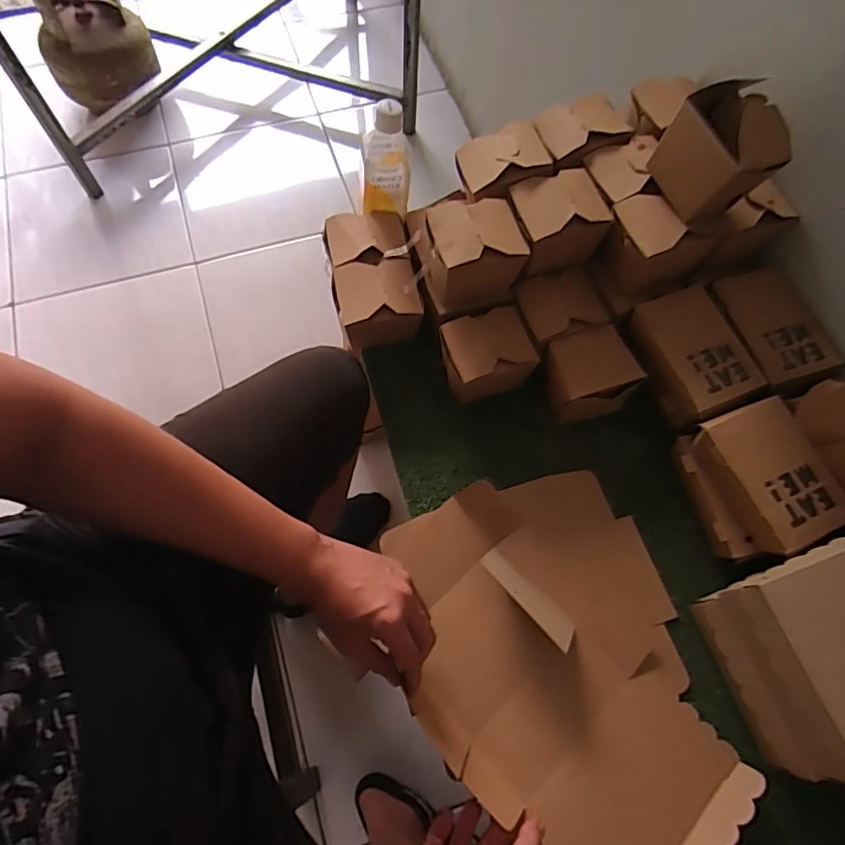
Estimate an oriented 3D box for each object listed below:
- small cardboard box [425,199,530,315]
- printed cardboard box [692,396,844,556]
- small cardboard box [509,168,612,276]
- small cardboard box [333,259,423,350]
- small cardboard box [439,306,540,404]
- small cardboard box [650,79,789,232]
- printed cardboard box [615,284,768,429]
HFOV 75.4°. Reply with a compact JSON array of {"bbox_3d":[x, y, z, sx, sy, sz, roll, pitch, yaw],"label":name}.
[{"bbox_3d":[0.056,-0.194,0.633,0.104,0.095,0.085,-14,68,-9],"label":"small cardboard box"},{"bbox_3d":[0.370,0.058,0.588,0.091,0.059,0.147,-20,69,-12],"label":"printed cardboard box"},{"bbox_3d":[0.156,-0.232,0.641,0.099,0.075,0.086,-13,68,-9],"label":"small cardboard box"},{"bbox_3d":[-0.055,-0.146,0.678,0.098,0.068,0.096,-9,68,-7],"label":"small cardboard box"},{"bbox_3d":[0.073,-0.076,0.669,0.104,0.075,0.085,-16,69,-10],"label":"small cardboard box"},{"bbox_3d":[0.307,-0.278,0.562,0.086,0.097,0.099,-18,69,-11],"label":"small cardboard box"},{"bbox_3d":[0.313,-0.076,0.648,0.100,0.060,0.146,-21,70,-12],"label":"printed cardboard box"}]

